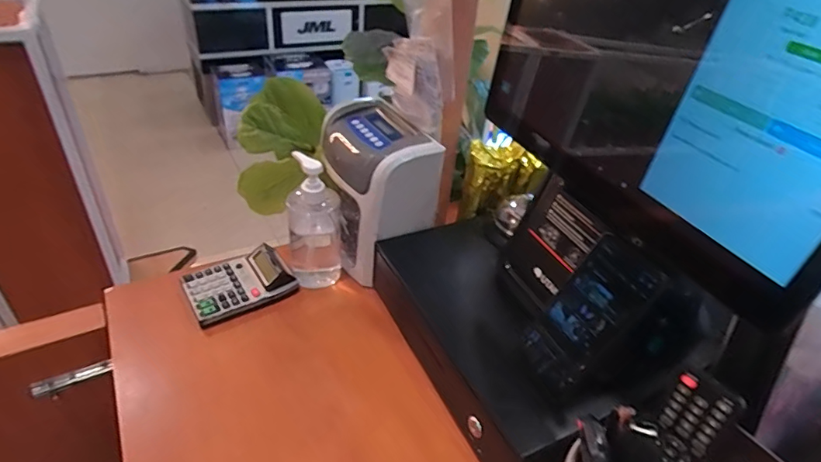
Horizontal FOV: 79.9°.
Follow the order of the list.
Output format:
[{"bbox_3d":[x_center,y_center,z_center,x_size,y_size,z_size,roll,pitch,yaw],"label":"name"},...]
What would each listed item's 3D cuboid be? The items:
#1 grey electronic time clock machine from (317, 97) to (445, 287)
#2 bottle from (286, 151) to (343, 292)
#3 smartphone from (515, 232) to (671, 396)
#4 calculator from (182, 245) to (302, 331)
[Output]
[{"bbox_3d":[-0.055,-0.061,0.713,0.115,0.195,0.173,-15,41,-26],"label":"grey electronic time clock machine"},{"bbox_3d":[-0.134,-0.017,0.685,0.070,0.196,0.070,-1,37,-9],"label":"bottle"},{"bbox_3d":[0.163,0.083,0.465,0.009,0.157,0.073,13,29,-37],"label":"smartphone"},{"bbox_3d":[-0.237,0.072,0.679,0.135,0.040,0.094,-21,44,-31],"label":"calculator"}]

